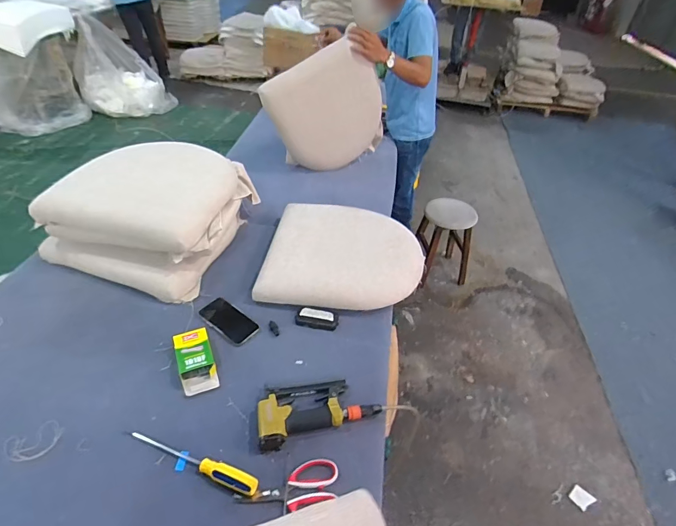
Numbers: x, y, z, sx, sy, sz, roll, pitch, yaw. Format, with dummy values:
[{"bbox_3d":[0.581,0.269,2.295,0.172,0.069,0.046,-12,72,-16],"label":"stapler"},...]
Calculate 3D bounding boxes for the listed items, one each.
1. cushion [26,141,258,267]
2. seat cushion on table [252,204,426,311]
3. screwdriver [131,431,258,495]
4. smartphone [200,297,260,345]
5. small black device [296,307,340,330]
[{"bbox_3d":[-0.521,-0.235,1.151,0.444,0.181,0.425,12,42,8],"label":"cushion"},{"bbox_3d":[0.023,-0.043,1.176,0.449,0.108,0.425,7,40,3],"label":"seat cushion on table"},{"bbox_3d":[-0.271,0.369,0.748,0.270,0.025,0.035,18,42,15],"label":"screwdriver"},{"bbox_3d":[-0.281,0.147,1.014,0.162,0.010,0.078,29,46,26],"label":"smartphone"},{"bbox_3d":[-0.053,0.142,1.024,0.108,0.020,0.056,7,40,3],"label":"small black device"}]

